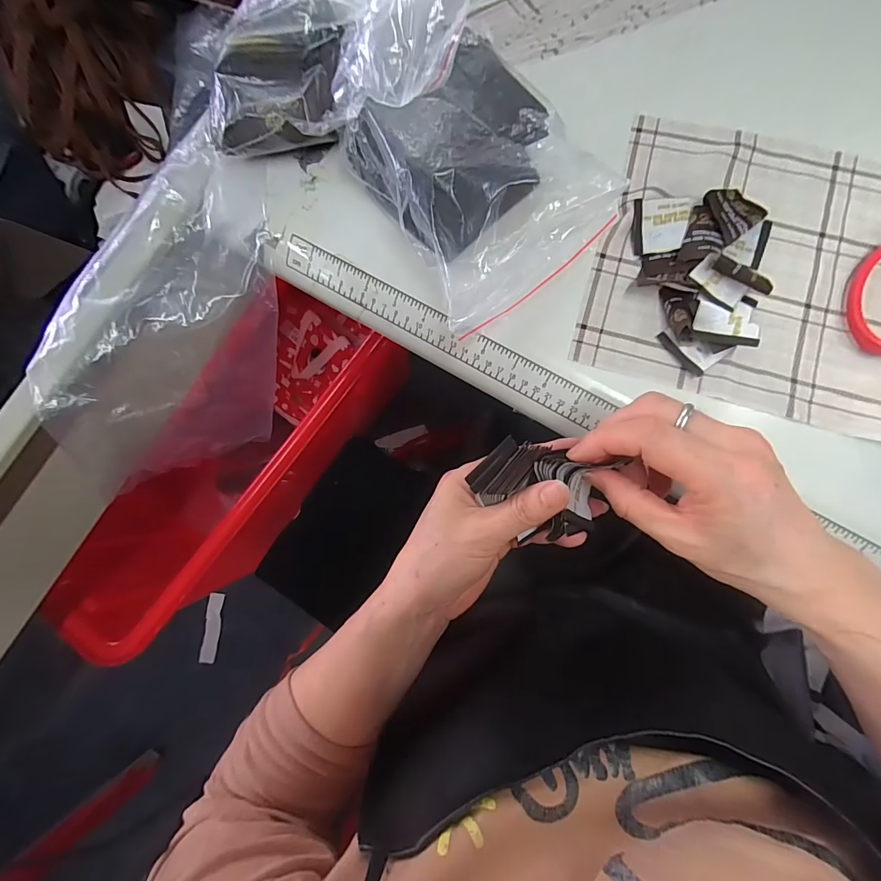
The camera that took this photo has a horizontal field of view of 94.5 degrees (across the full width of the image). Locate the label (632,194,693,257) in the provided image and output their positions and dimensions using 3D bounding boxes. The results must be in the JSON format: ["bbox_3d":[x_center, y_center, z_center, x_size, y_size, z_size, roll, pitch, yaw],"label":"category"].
[{"bbox_3d":[0.157,-0.153,0.289,0.038,0.004,0.040,0,86,10],"label":"label"}]

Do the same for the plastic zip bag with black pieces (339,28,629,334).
[{"bbox_3d":[0.039,-0.178,0.275,0.152,0.060,0.155,-32,81,-3],"label":"plastic zip bag with black pieces"}]

